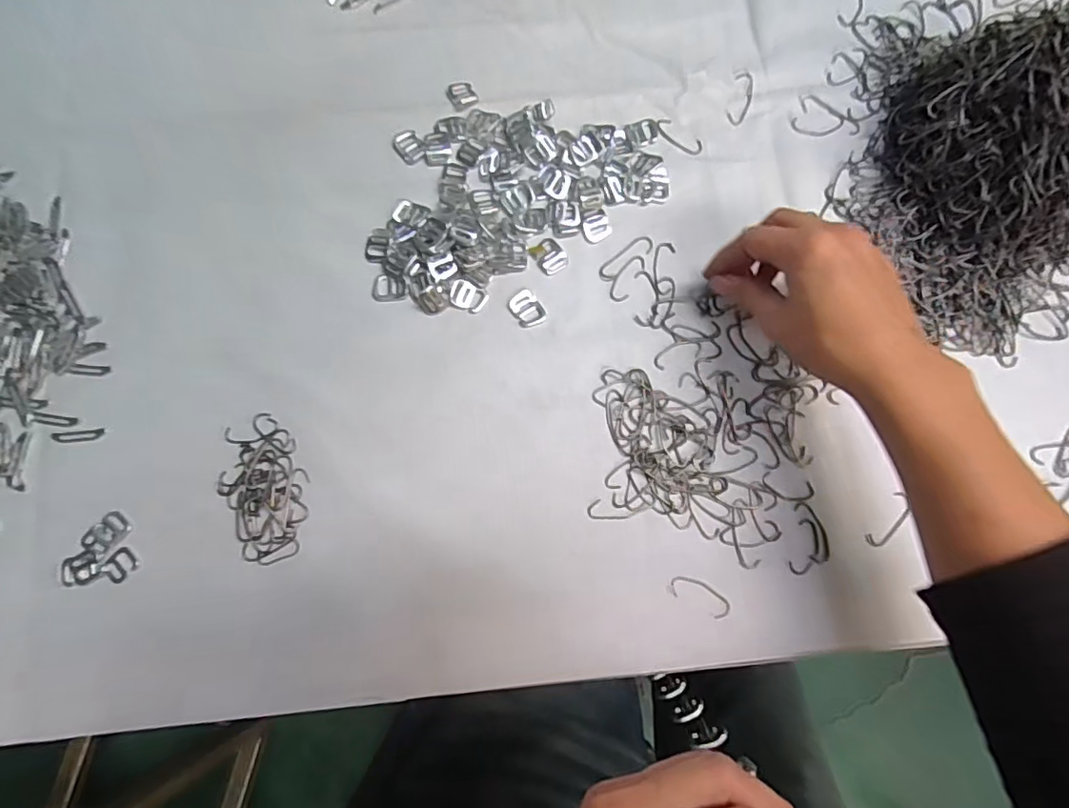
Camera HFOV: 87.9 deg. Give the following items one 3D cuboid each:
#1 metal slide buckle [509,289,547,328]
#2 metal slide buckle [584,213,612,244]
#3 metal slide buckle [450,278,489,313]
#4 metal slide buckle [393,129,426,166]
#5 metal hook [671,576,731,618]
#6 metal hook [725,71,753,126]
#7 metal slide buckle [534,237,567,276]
[{"bbox_3d":[-0.005,-0.063,0.367,0.019,0.004,0.026,-28,80,-5],"label":"metal slide buckle"},{"bbox_3d":[0.043,-0.120,0.377,0.018,0.004,0.018,-23,79,-4],"label":"metal slide buckle"},{"bbox_3d":[-0.044,-0.071,0.368,0.024,0.005,0.017,23,80,5],"label":"metal slide buckle"},{"bbox_3d":[-0.089,-0.183,0.392,0.018,0.004,0.025,-34,80,-6],"label":"metal slide buckle"},{"bbox_3d":[0.099,0.114,0.330,0.037,0.004,0.015,28,80,6],"label":"metal hook"},{"bbox_3d":[0.149,-0.222,0.402,0.015,0.004,0.044,16,79,4],"label":"metal hook"},{"bbox_3d":[0.011,-0.100,0.375,0.019,0.004,0.024,-31,80,-6],"label":"metal slide buckle"}]

